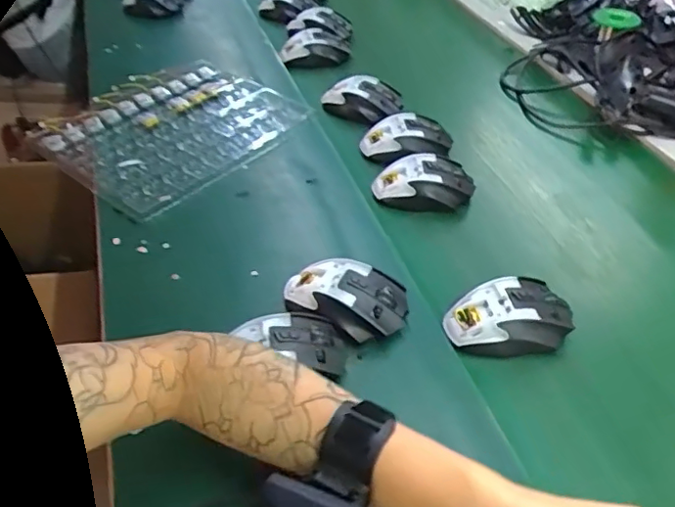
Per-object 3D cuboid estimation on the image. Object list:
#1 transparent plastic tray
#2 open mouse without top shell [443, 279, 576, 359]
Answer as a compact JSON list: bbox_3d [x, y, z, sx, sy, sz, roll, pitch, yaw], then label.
[{"bbox_3d":[-0.226,-0.173,0.792,0.260,0.022,0.299,31,52,30],"label":"transparent plastic tray"},{"bbox_3d":[0.158,0.064,0.538,0.117,0.049,0.073,-6,44,-5],"label":"open mouse without top shell"}]

